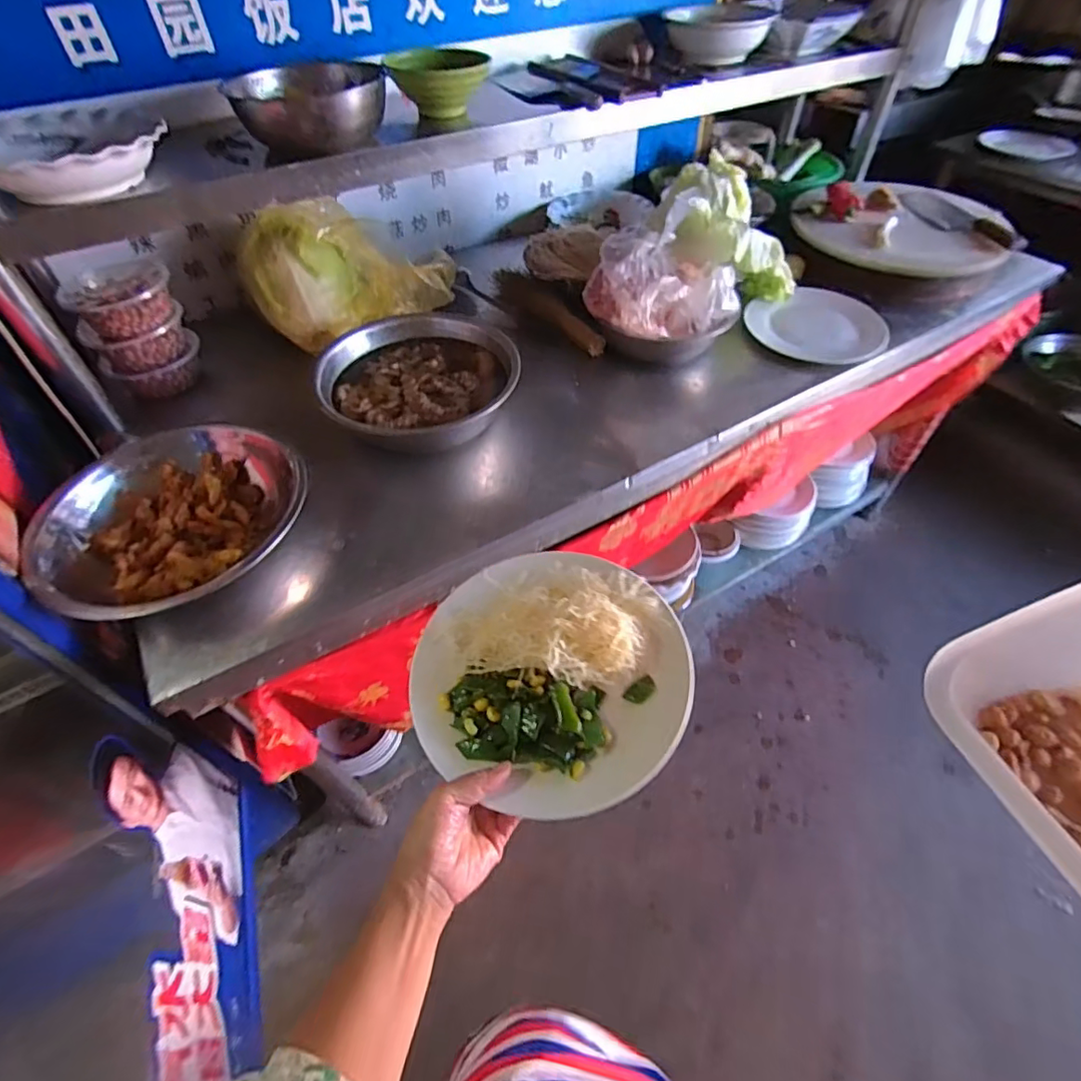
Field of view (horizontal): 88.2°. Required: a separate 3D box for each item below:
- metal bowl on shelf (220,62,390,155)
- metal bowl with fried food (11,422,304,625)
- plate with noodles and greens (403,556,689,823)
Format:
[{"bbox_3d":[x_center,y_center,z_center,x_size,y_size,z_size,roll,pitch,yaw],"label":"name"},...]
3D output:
[{"bbox_3d":[-0.335,-0.660,0.848,0.210,0.076,0.179,-4,53,3],"label":"metal bowl on shelf"},{"bbox_3d":[-0.461,-0.030,0.700,0.269,0.097,0.288,-3,53,4],"label":"metal bowl with fried food"},{"bbox_3d":[0.005,0.108,0.499,0.245,0.041,0.231,-3,53,4],"label":"plate with noodles and greens"}]

